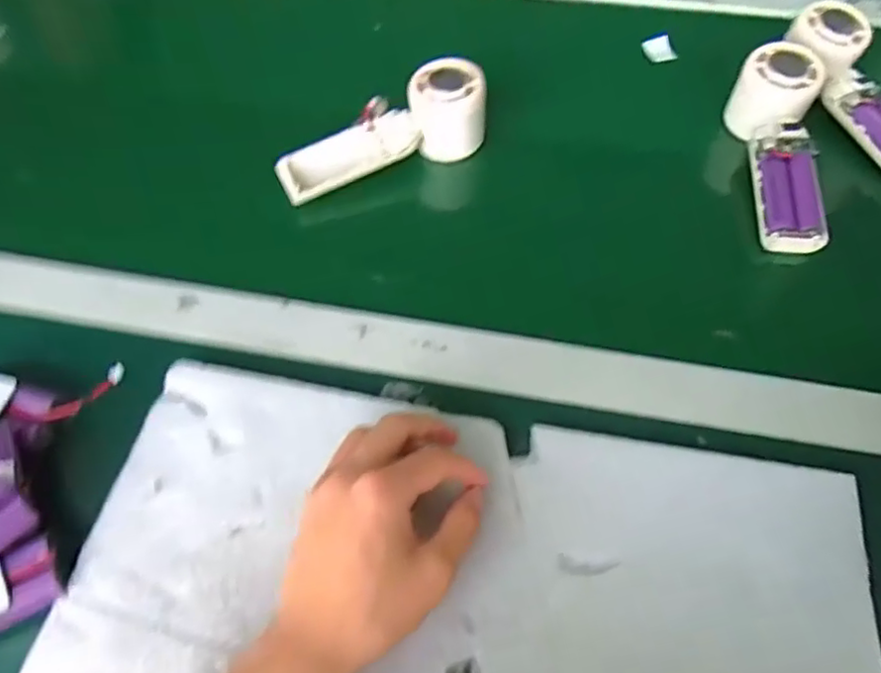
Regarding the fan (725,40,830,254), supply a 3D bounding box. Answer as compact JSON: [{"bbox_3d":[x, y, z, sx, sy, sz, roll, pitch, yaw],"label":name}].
[{"bbox_3d":[0.254,-0.137,0.476,0.050,0.044,0.164,2,73,3],"label":"fan"}]

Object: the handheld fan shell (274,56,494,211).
[{"bbox_3d":[-0.044,-0.155,0.496,0.171,0.057,0.058,-23,59,1],"label":"handheld fan shell"}]

